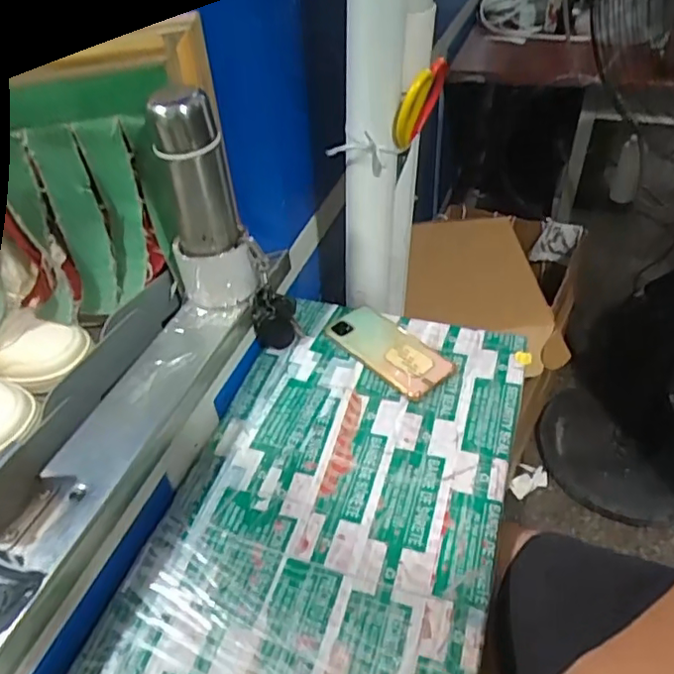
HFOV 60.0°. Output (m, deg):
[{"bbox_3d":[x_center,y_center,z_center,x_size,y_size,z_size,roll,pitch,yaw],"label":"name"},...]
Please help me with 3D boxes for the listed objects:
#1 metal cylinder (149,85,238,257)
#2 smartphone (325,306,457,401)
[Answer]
[{"bbox_3d":[-0.159,-0.178,0.633,0.075,0.164,0.074,-13,43,-9],"label":"metal cylinder"},{"bbox_3d":[0.065,0.013,0.727,0.078,0.016,0.162,-34,49,-28],"label":"smartphone"}]

